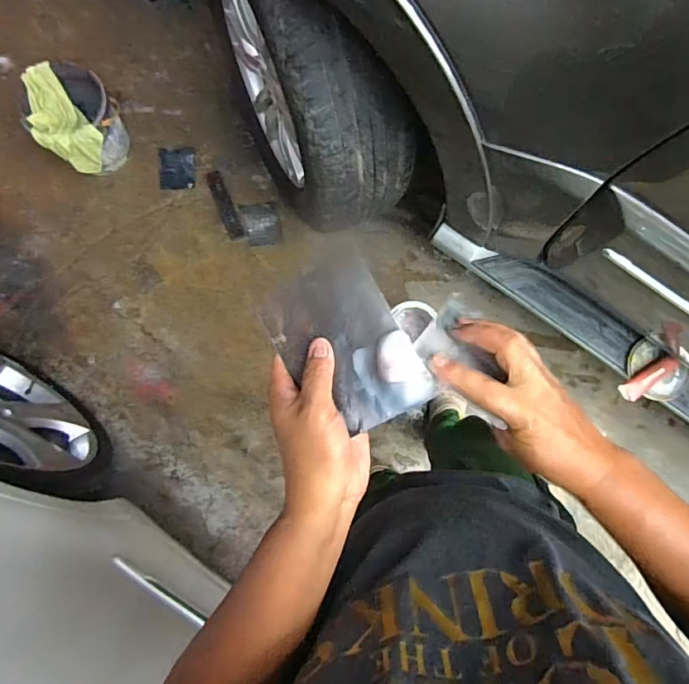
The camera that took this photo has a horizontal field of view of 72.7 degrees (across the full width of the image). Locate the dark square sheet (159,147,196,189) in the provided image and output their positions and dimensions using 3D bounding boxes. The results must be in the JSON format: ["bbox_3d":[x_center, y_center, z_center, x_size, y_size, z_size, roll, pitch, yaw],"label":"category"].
[{"bbox_3d":[-0.535,-0.558,1.504,0.112,0.010,0.132,-2,84,3],"label":"dark square sheet"}]

